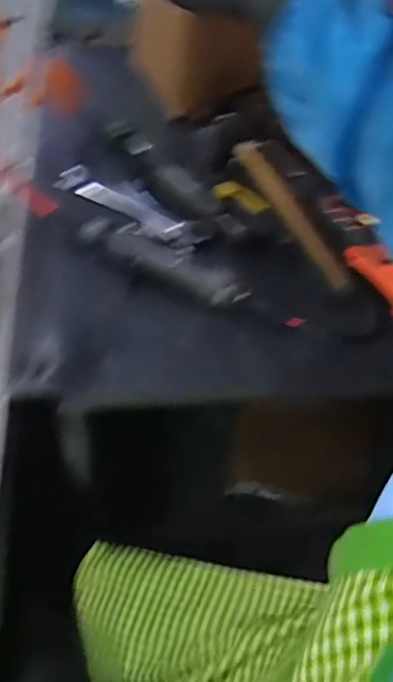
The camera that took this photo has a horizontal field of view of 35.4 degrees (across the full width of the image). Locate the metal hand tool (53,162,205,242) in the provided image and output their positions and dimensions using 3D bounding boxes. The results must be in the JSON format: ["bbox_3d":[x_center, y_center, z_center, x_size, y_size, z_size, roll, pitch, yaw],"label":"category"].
[{"bbox_3d":[-0.079,-0.158,0.710,0.194,0.012,0.036,32,56,15],"label":"metal hand tool"}]

